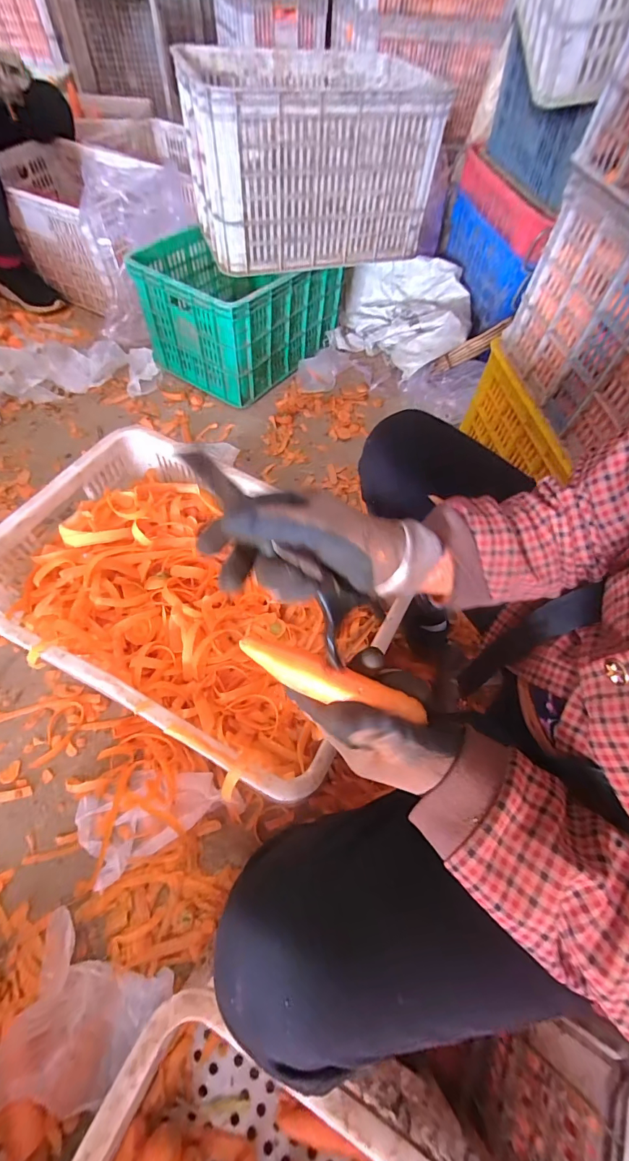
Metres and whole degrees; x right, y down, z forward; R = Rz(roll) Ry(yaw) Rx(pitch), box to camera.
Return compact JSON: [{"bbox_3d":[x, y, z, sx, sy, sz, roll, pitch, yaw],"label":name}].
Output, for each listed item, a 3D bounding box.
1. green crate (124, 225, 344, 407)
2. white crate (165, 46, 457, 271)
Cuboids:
[{"bbox_3d":[-0.203,-0.758,1.114,0.370,0.248,0.450,35,64,15],"label":"green crate"},{"bbox_3d":[-0.024,-0.971,0.936,0.483,0.267,0.355,-14,62,-12],"label":"white crate"}]

